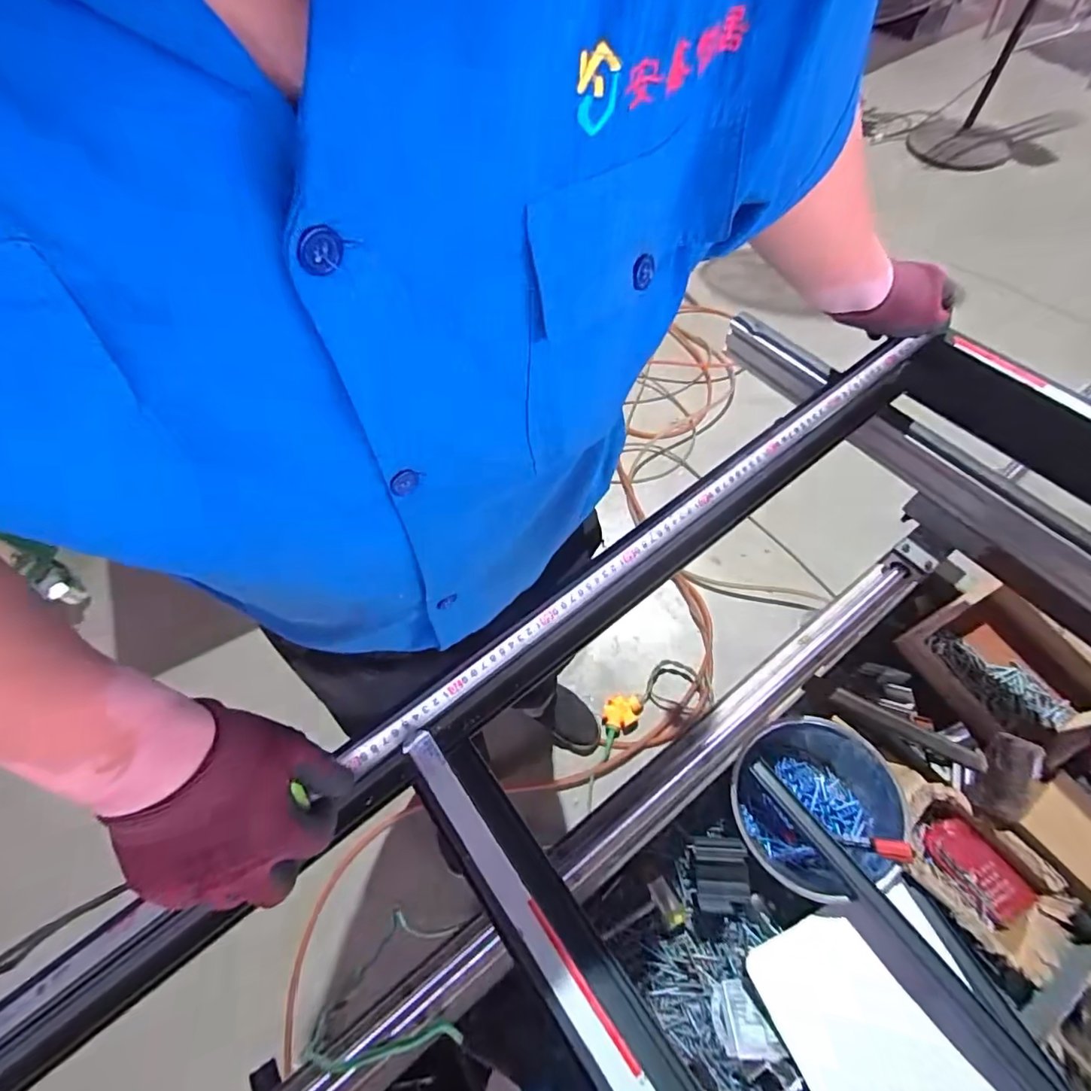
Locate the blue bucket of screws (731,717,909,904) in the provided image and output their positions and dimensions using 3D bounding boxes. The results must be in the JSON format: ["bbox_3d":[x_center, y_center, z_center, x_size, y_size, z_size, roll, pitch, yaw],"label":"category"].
[{"bbox_3d":[0.354,0.357,0.714,0.204,0.141,0.195,-2,60,3],"label":"blue bucket of screws"}]

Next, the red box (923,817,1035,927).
[{"bbox_3d":[0.544,0.408,0.654,0.067,0.031,0.112,-39,60,7],"label":"red box"}]

